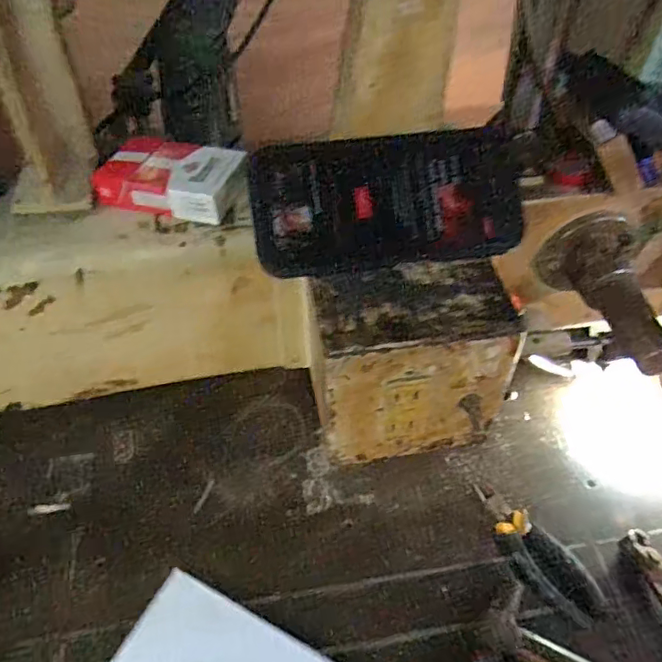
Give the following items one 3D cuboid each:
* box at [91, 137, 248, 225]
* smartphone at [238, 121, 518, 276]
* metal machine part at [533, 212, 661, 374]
[{"bbox_3d":[-0.110,-0.105,0.390,0.101,0.025,0.055,9,47,9],"label":"box"},{"bbox_3d":[0.036,-0.085,0.363,0.170,0.007,0.085,-7,84,-6],"label":"smartphone"},{"bbox_3d":[0.200,-0.023,0.399,0.065,0.060,0.116,-15,64,-11],"label":"metal machine part"}]

